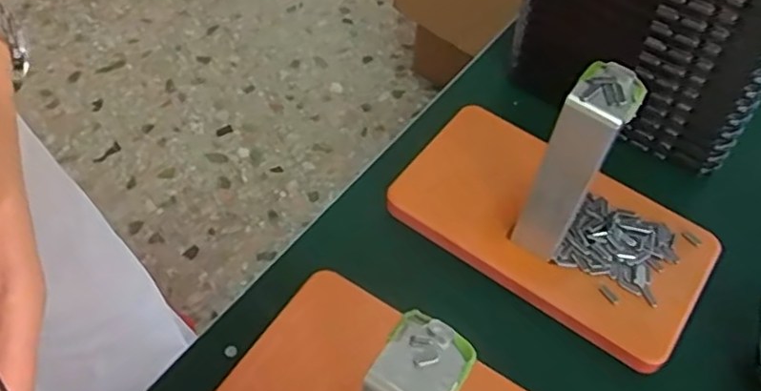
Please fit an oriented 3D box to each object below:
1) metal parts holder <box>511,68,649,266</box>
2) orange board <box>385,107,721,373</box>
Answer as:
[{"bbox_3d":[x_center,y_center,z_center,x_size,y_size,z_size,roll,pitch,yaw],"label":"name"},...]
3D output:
[{"bbox_3d":[0.093,-0.013,0.333,0.028,0.111,0.036,27,61,13],"label":"metal parts holder"},{"bbox_3d":[0.098,0.014,0.386,0.171,0.017,0.096,34,63,16],"label":"orange board"}]

